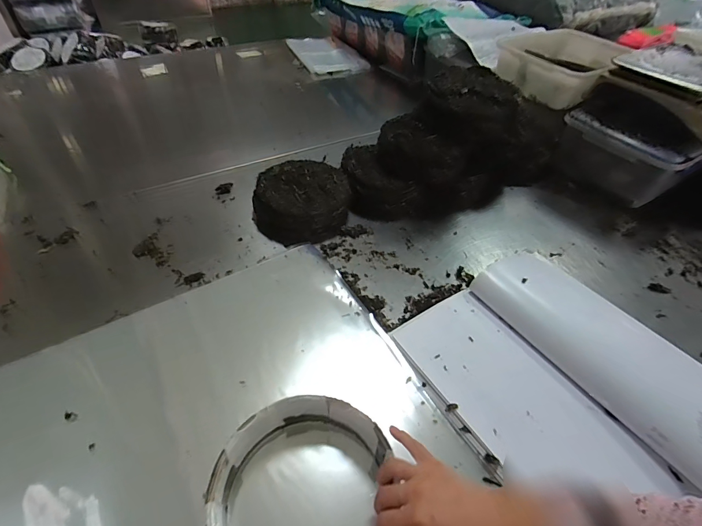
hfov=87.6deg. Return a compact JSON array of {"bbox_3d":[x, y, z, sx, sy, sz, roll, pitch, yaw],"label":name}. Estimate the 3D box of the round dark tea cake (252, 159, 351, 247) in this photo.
[{"bbox_3d":[-0.105,-0.145,0.836,0.226,0.081,0.210,-2,46,-7],"label":"round dark tea cake"}]

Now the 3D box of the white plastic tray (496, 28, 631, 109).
[{"bbox_3d":[0.646,-0.630,1.156,0.310,0.111,0.431,29,51,22],"label":"white plastic tray"}]

